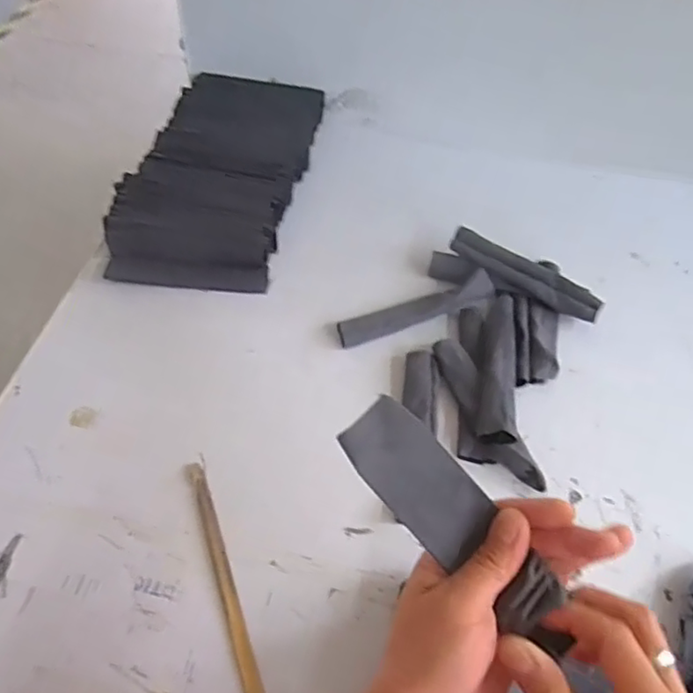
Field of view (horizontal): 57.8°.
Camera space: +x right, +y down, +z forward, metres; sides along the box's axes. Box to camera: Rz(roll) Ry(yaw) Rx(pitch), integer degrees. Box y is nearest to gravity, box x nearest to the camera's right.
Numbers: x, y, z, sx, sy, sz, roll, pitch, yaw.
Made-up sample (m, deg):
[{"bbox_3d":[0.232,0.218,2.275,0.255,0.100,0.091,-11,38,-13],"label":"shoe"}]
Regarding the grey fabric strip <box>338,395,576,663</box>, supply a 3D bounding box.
[{"bbox_3d":[0.060,0.094,0.331,0.042,0.009,0.153,-43,86,-9],"label":"grey fabric strip"}]

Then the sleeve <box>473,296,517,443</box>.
[{"bbox_3d":[0.160,0.014,0.660,0.037,0.027,0.199,10,53,5],"label":"sleeve"}]

